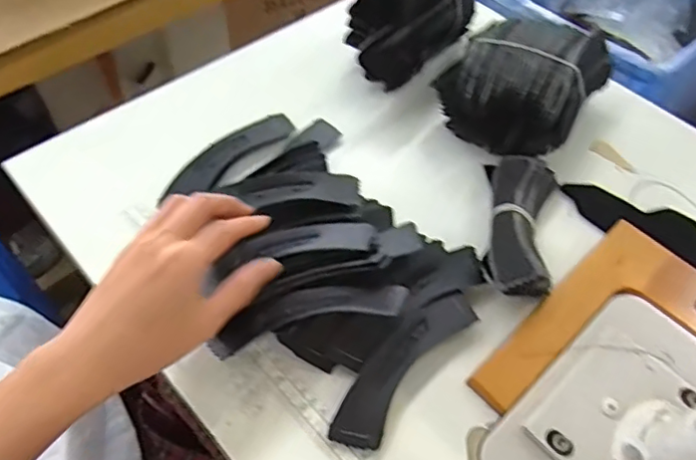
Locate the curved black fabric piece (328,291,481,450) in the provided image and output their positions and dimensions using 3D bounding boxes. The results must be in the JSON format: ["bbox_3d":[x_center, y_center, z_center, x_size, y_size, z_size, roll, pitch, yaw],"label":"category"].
[{"bbox_3d":[0.040,0.093,0.402,0.041,0.008,0.141,45,63,2],"label":"curved black fabric piece"}]

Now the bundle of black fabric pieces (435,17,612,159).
[{"bbox_3d":[0.162,-0.144,0.542,0.134,0.064,0.159,32,58,19],"label":"bundle of black fabric pieces"}]

